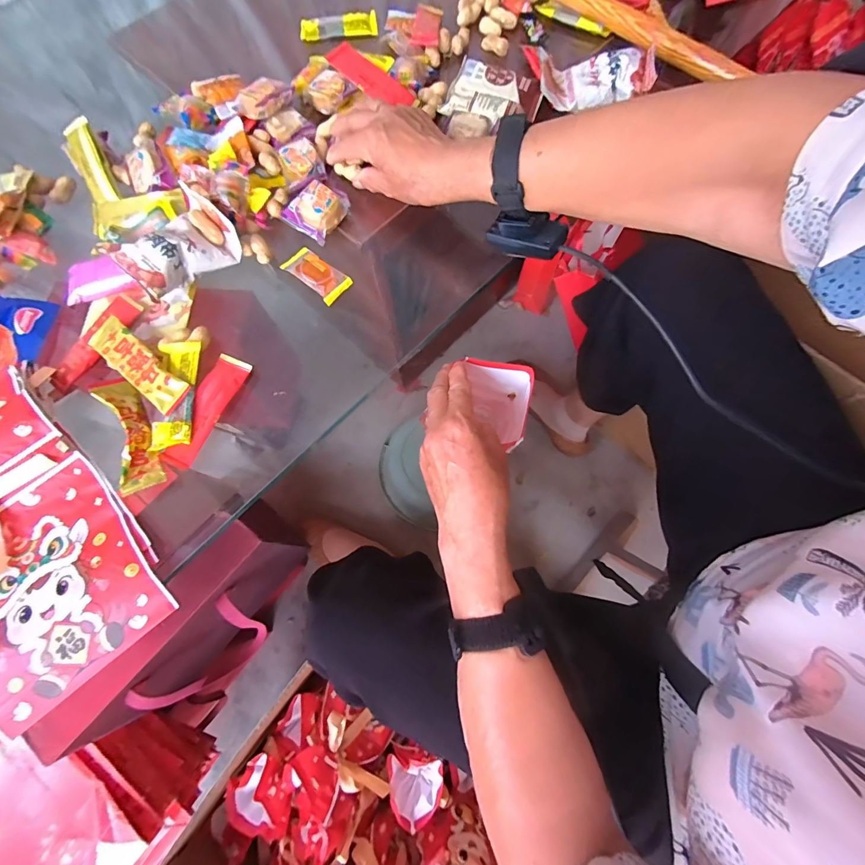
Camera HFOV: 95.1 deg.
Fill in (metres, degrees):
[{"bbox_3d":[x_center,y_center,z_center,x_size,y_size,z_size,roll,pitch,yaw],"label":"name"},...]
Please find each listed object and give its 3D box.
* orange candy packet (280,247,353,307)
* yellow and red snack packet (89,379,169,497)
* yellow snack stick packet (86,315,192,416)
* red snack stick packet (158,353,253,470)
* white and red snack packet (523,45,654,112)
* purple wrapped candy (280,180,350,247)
[{"bbox_3d":[-0.115,-0.156,0.389,0.064,0.013,0.033,37,77,13],"label":"orange candy packet"},{"bbox_3d":[-0.262,0.002,0.337,0.031,0.026,0.100,-25,73,-6],"label":"yellow and red snack packet"},{"bbox_3d":[-0.260,-0.060,0.351,0.103,0.013,0.033,39,78,13],"label":"yellow snack stick packet"},{"bbox_3d":[-0.204,-0.021,0.356,0.032,0.007,0.108,20,74,8],"label":"red snack stick packet"},{"bbox_3d":[0.160,-0.385,0.425,0.144,0.028,0.072,19,73,22],"label":"white and red snack packet"},{"bbox_3d":[-0.117,-0.228,0.403,0.046,0.024,0.056,33,76,12],"label":"purple wrapped candy"}]

